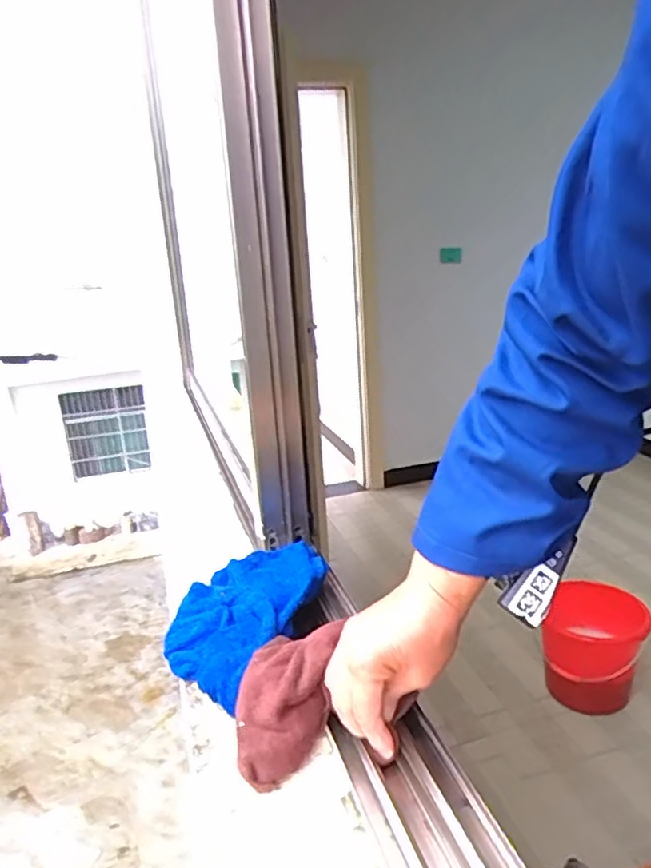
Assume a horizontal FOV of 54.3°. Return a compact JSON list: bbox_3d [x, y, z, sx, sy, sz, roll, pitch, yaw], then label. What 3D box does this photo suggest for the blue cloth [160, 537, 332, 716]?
[{"bbox_3d":[-0.062,0.161,0.610,0.148,0.054,0.204,10,22,37],"label":"blue cloth"}]

